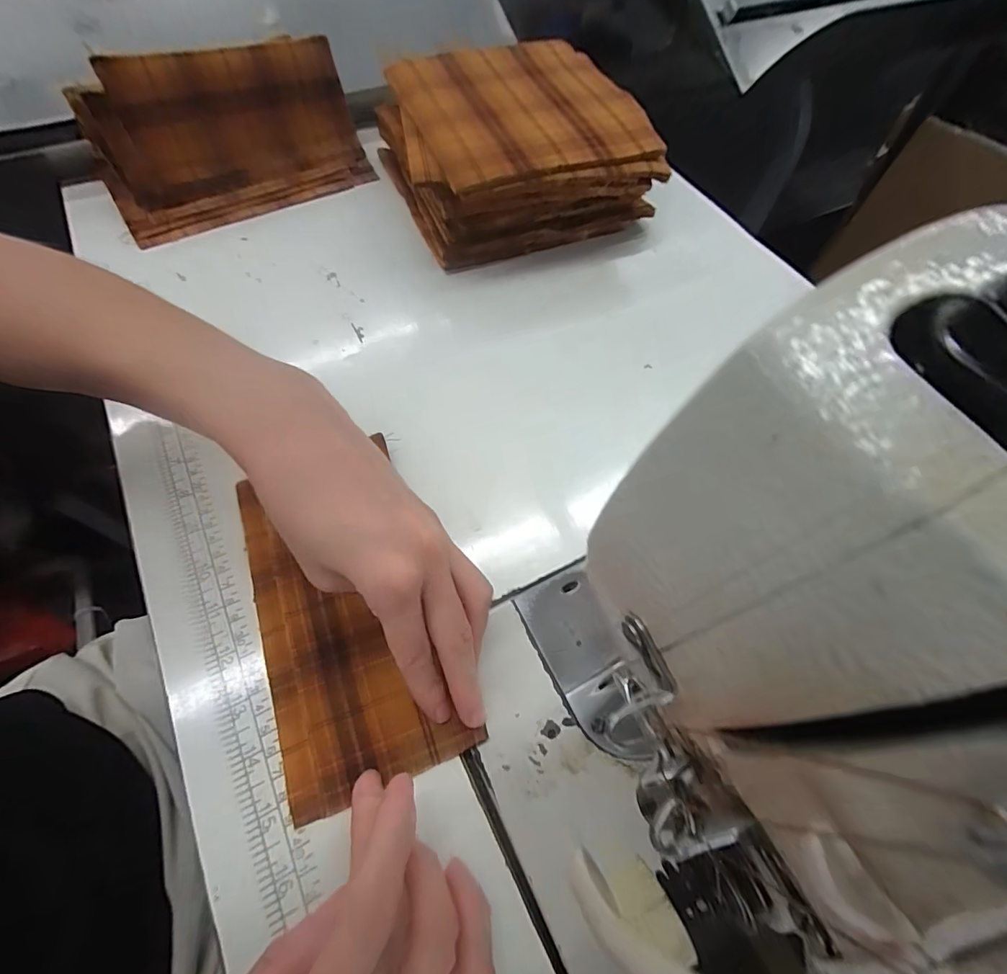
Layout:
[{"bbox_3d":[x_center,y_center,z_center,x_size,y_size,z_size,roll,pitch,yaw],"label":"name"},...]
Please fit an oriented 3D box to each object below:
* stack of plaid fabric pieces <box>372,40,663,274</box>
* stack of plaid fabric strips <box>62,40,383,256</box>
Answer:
[{"bbox_3d":[0.006,-0.288,0.400,0.193,0.079,0.190,-16,63,-11],"label":"stack of plaid fabric pieces"},{"bbox_3d":[-0.228,-0.298,0.389,0.217,0.085,0.095,-27,65,-17],"label":"stack of plaid fabric strips"}]

